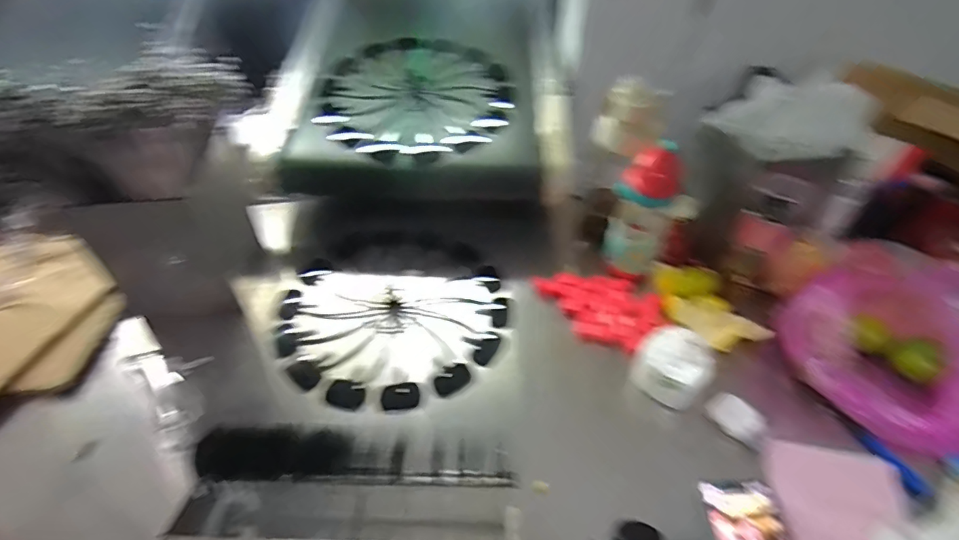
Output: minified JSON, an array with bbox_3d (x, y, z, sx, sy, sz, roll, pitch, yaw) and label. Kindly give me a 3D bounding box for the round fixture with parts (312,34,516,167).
[{"bbox_3d":[-0.113,-0.302,0.846,0.328,0.050,0.328,0,60,-1],"label":"round fixture with parts"}]

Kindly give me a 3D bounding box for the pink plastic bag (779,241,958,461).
[{"bbox_3d":[0.539,0.063,0.599,0.306,0.092,0.246,-29,52,-26],"label":"pink plastic bag"}]

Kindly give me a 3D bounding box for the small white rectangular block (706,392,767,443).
[{"bbox_3d":[0.295,0.168,0.562,0.059,0.022,0.036,33,54,29],"label":"small white rectangular block"}]

